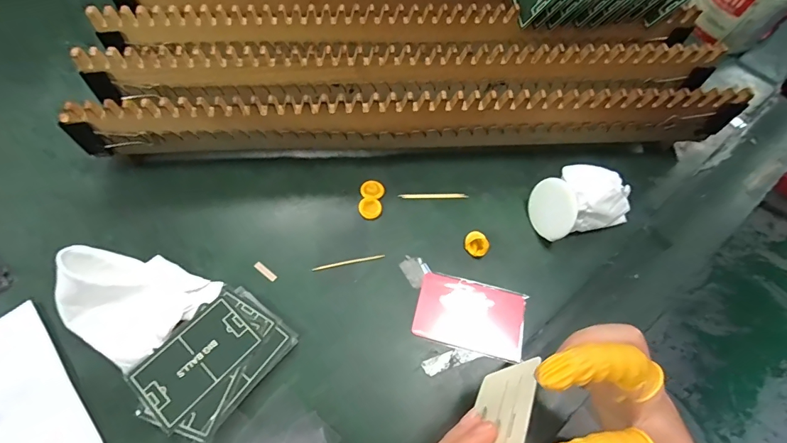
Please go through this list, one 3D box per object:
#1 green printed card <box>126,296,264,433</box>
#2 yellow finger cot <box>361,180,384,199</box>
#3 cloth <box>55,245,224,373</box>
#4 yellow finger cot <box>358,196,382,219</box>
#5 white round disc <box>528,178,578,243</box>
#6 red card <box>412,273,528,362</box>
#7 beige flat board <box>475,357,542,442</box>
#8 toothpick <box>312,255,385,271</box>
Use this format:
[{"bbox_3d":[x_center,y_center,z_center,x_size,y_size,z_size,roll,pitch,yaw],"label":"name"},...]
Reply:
[{"bbox_3d":[-0.144,0.100,0.297,0.053,0.004,0.082,39,68,14],"label":"green printed card"},{"bbox_3d":[-0.019,-0.030,0.376,0.021,0.004,0.020,1,63,-2],"label":"yellow finger cot"},{"bbox_3d":[-0.197,0.054,0.302,0.088,0.046,0.085,31,66,13],"label":"cloth"},{"bbox_3d":[-0.022,-0.012,0.368,0.020,0.006,0.021,1,63,-2],"label":"yellow finger cot"},{"bbox_3d":[0.138,-0.010,0.353,0.008,0.046,0.048,-7,63,-34],"label":"white round disc"},{"bbox_3d":[0.063,0.075,0.329,0.086,0.004,0.055,14,63,5],"label":"red card"},{"bbox_3d":[0.059,0.115,0.225,0.004,0.051,0.085,36,42,-2],"label":"beige flat board"},{"bbox_3d":[-0.039,0.035,0.346,0.062,0.004,0.004,-11,64,-8],"label":"toothpick"}]

